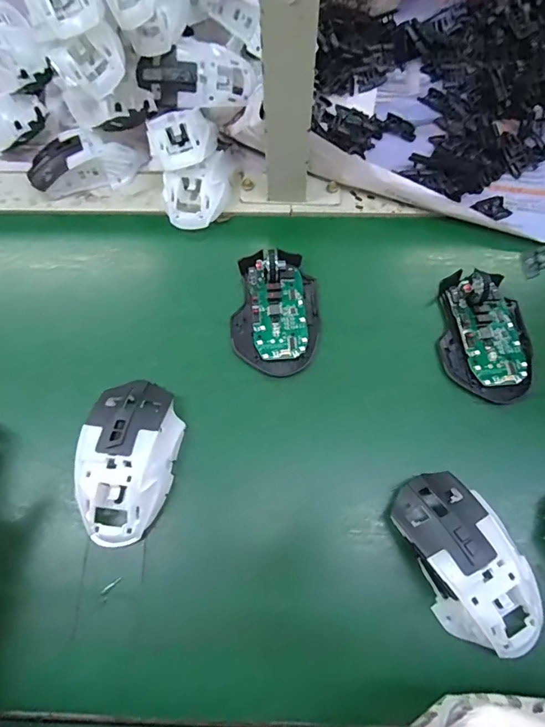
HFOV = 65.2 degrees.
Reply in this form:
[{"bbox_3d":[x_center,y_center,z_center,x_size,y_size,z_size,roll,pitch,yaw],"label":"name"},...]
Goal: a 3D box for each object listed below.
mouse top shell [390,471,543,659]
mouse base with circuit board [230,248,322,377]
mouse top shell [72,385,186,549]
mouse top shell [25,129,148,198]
[{"bbox_3d":[0.126,0.129,0.277,0.064,0.036,0.115,-29,72,-7],"label":"mouse top shell"},{"bbox_3d":[0.004,-0.048,0.358,0.071,0.032,0.110,2,69,4],"label":"mouse base with circuit board"},{"bbox_3d":[-0.103,0.067,0.304,0.062,0.036,0.118,6,71,5],"label":"mouse top shell"},{"bbox_3d":[-0.184,-0.200,0.420,0.107,0.033,0.054,-11,69,-1],"label":"mouse top shell"}]

